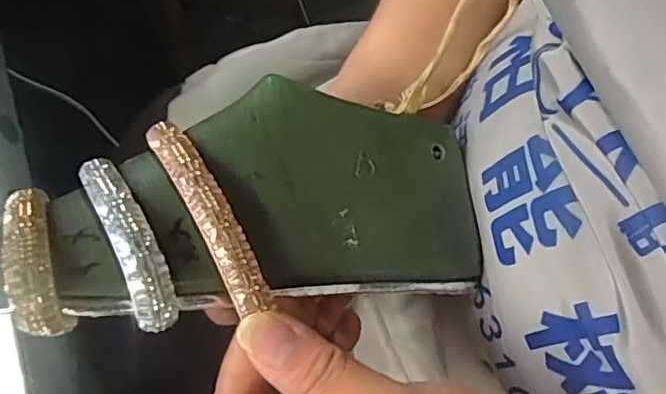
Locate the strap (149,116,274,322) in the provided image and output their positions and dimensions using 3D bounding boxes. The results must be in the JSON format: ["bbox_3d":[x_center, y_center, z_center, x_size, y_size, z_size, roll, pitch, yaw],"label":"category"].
[{"bbox_3d":[-0.045,0.003,0.206,0.014,0.010,0.080,-30,71,-10],"label":"strap"}]

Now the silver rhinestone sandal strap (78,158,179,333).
[{"bbox_3d":[-0.071,0.011,0.197,0.016,0.019,0.074,-29,69,-10],"label":"silver rhinestone sandal strap"}]

